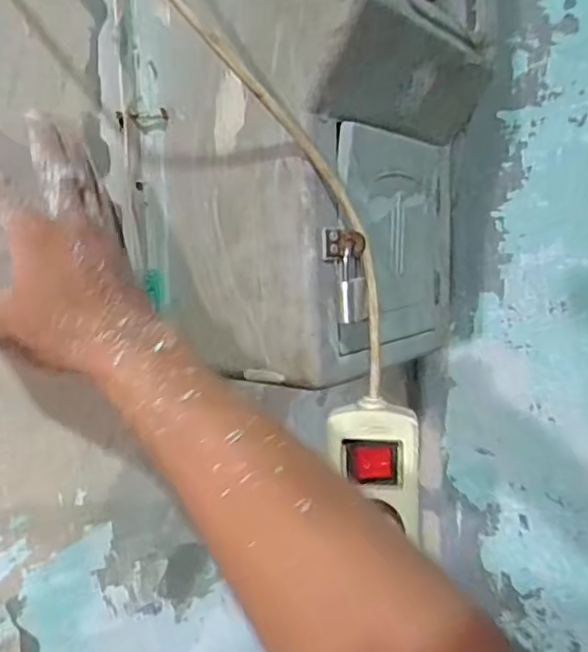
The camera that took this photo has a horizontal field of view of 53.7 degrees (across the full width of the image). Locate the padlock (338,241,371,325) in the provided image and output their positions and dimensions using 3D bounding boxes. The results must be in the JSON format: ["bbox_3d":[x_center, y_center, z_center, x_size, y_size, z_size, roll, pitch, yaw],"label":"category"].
[{"bbox_3d":[0.038,-0.027,0.364,0.018,0.047,0.016,-1,9,5],"label":"padlock"}]

